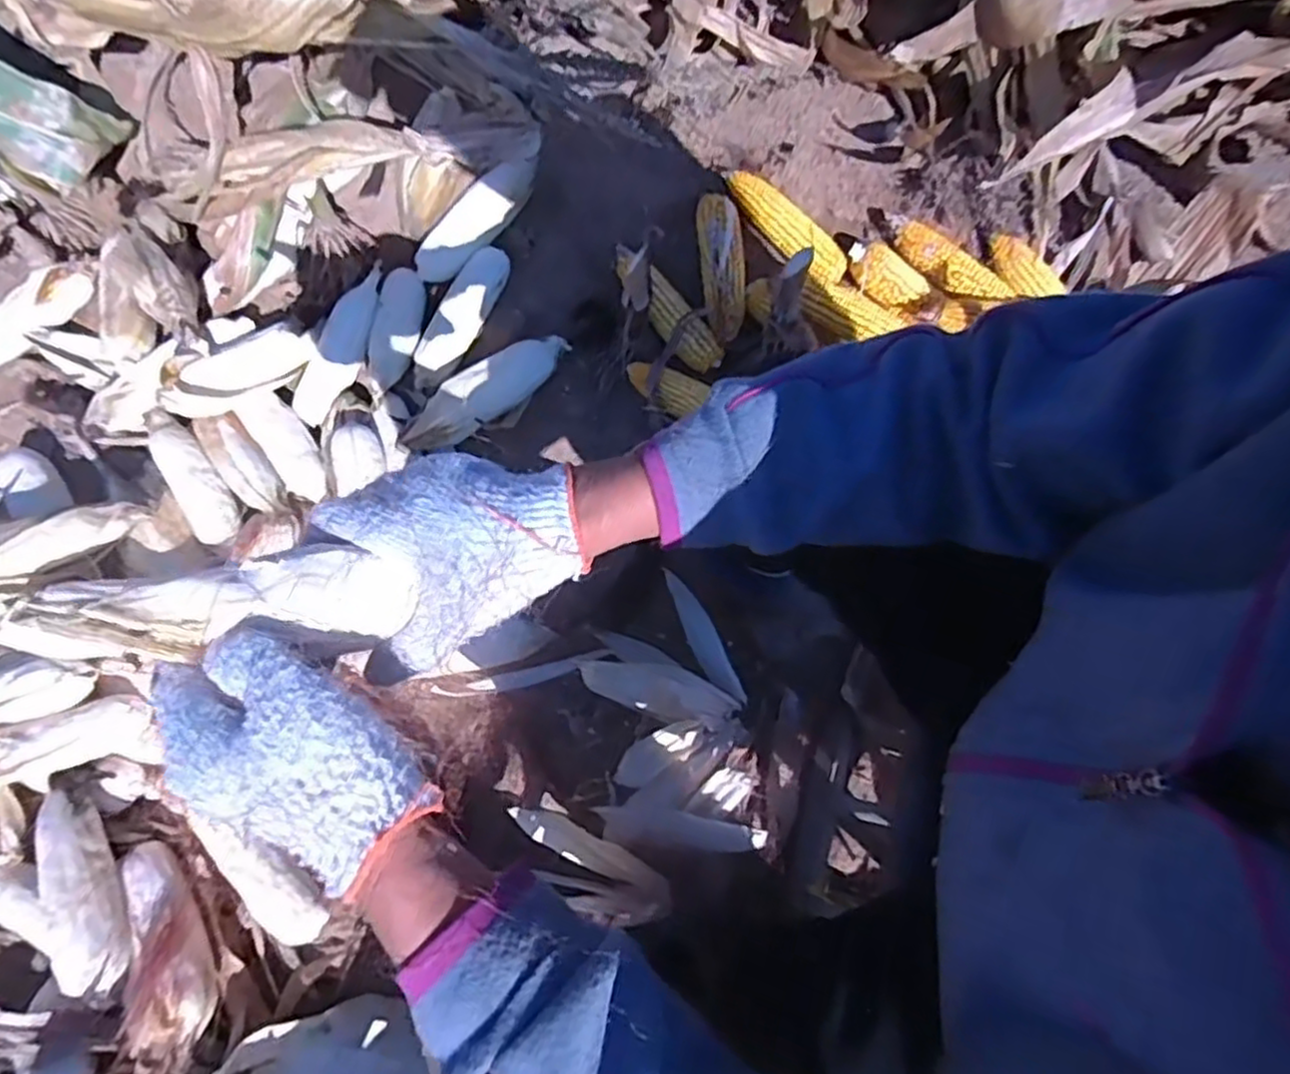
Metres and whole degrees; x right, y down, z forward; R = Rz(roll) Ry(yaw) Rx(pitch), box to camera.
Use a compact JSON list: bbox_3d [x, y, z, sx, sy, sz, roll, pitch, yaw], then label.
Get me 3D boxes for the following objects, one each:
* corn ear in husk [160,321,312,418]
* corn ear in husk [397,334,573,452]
[{"bbox_3d":[-0.477,-0.201,0.848,0.070,0.060,0.176,42,56,13],"label":"corn ear in husk"},{"bbox_3d":[-0.183,-0.175,0.869,0.230,0.044,0.062,-39,75,-15],"label":"corn ear in husk"}]

